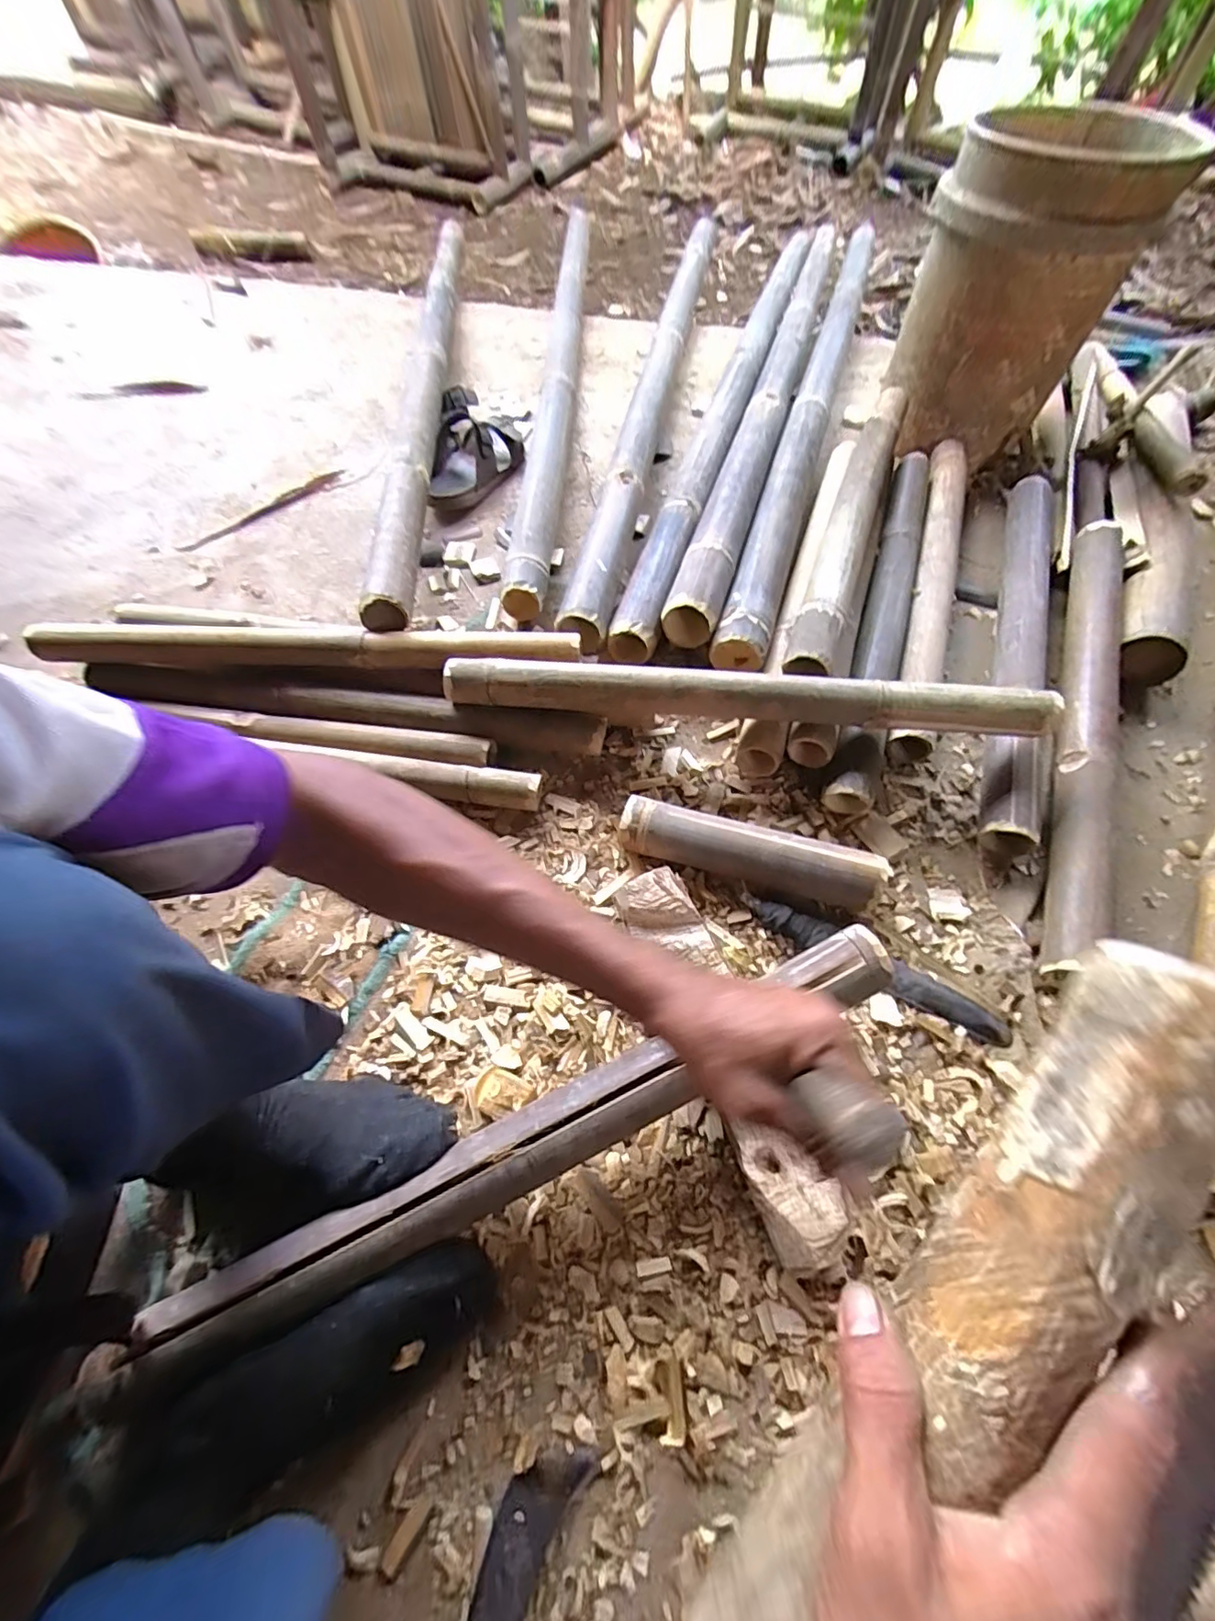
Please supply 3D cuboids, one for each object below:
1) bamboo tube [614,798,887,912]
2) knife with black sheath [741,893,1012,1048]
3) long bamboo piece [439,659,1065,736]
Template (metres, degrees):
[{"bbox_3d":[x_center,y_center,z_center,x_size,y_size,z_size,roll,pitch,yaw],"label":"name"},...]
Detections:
[{"bbox_3d":[0.148,0.047,0.598,0.271,0.058,0.056,14,63,8],"label":"bamboo tube"},{"bbox_3d":[0.265,0.151,0.559,0.269,0.023,0.035,26,65,14],"label":"knife with black sheath"},{"bbox_3d":[0.141,-0.130,0.622,0.659,0.055,0.051,5,62,4],"label":"long bamboo piece"}]

